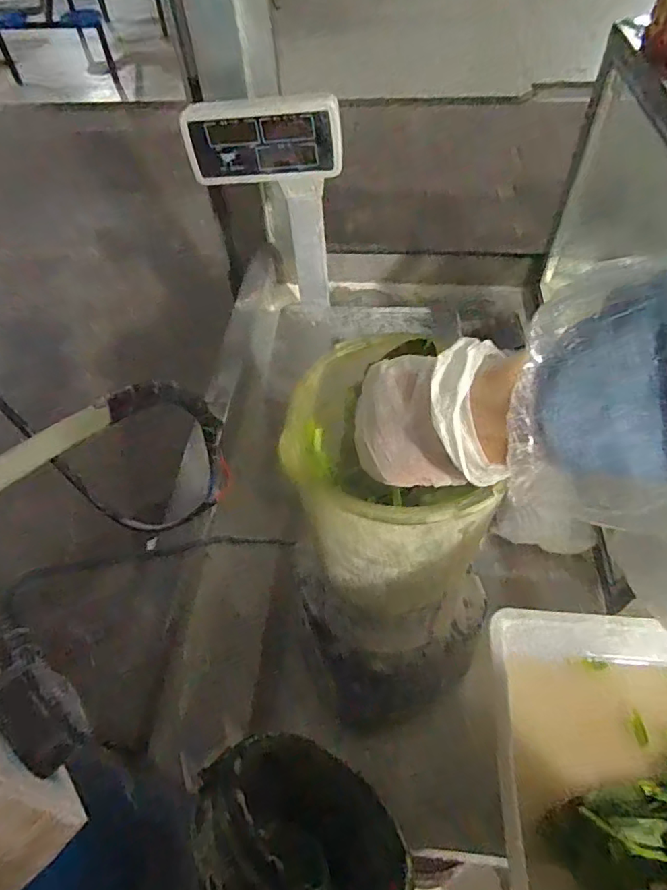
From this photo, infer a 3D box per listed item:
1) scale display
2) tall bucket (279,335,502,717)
[{"bbox_3d":[-0.097,-0.371,0.826,0.219,0.309,0.040,4,52,6],"label":"scale display"},{"bbox_3d":[0.052,0.080,0.410,0.144,0.291,0.145,-7,42,6],"label":"tall bucket"}]

